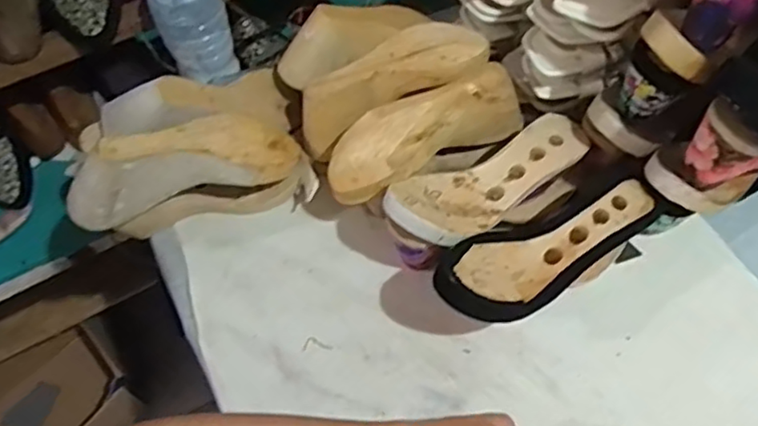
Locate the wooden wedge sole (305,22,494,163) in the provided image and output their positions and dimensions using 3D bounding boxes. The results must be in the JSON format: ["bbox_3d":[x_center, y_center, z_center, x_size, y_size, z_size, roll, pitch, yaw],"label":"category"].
[{"bbox_3d":[0.009,-0.144,0.687,0.222,0.063,0.085,-29,62,1],"label":"wooden wedge sole"}]

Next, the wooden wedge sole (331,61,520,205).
[{"bbox_3d":[0.045,-0.080,0.689,0.234,0.090,0.088,-34,64,-17],"label":"wooden wedge sole"}]

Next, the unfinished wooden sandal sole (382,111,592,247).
[{"bbox_3d":[0.113,-0.045,0.625,0.236,0.057,0.082,-33,63,-16],"label":"unfinished wooden sandal sole"}]

